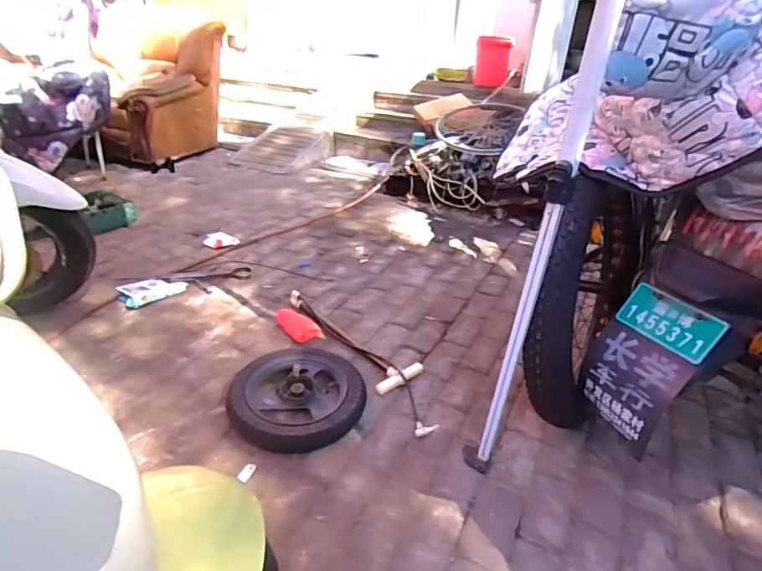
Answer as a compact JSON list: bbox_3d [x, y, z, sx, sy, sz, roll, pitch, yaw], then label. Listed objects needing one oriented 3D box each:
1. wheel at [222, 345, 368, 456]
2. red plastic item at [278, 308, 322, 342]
[{"bbox_3d":[-0.225,0.290,1.271,0.354,0.084,0.347,-13,32,-28],"label":"wheel"},{"bbox_3d":[-0.280,0.133,1.604,0.101,0.036,0.179,-19,35,-37],"label":"red plastic item"}]

